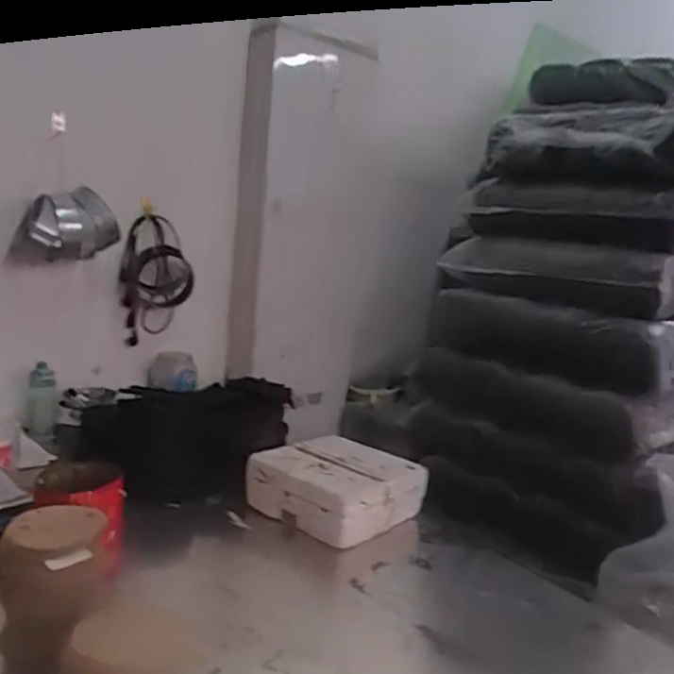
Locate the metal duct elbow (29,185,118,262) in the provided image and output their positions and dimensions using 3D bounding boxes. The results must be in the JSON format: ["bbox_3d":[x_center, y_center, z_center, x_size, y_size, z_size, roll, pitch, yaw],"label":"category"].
[{"bbox_3d":[-0.723,-0.308,1.765,0.224,0.182,0.182,-1,12,-22],"label":"metal duct elbow"}]

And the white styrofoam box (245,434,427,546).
[{"bbox_3d":[-0.001,0.361,1.529,0.316,0.135,0.306,14,13,41],"label":"white styrofoam box"}]

